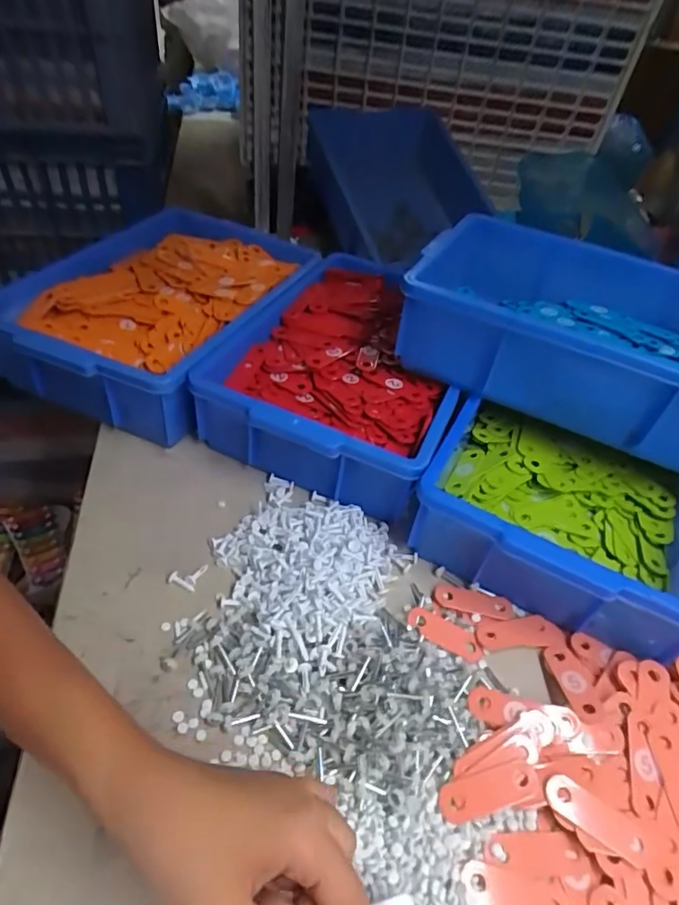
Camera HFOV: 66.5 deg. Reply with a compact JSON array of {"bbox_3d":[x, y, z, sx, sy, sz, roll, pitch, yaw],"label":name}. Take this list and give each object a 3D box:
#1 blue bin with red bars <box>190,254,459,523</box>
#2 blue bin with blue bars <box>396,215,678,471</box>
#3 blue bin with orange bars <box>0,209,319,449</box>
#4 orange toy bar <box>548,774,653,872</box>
[{"bbox_3d":[0.019,-0.108,0.601,0.240,0.087,0.355,17,47,12],"label":"blue bin with red bars"},{"bbox_3d":[0.260,-0.127,0.532,0.340,0.102,0.227,24,47,15],"label":"blue bin with blue bars"},{"bbox_3d":[-0.207,-0.185,0.637,0.243,0.092,0.379,17,47,11],"label":"blue bin with orange bars"},{"bbox_3d":[0.168,0.238,0.334,0.068,0.004,0.022,27,50,20],"label":"orange toy bar"}]

